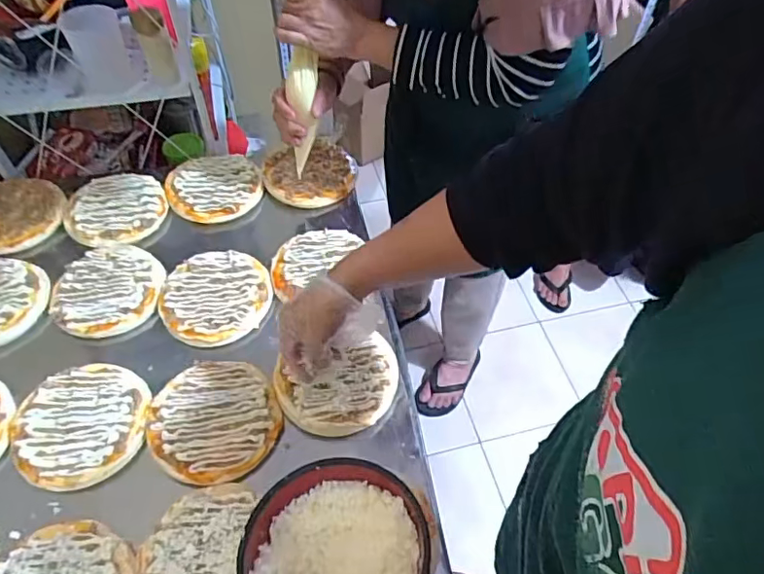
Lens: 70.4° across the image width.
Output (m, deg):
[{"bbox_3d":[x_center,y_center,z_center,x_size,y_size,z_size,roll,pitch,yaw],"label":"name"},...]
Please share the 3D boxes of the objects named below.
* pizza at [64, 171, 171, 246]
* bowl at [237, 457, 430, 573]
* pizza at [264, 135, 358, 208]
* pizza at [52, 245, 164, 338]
[{"bbox_3d":[-0.415,-0.125,0.842,0.147,0.016,0.153,0,54,0],"label":"pizza"},{"bbox_3d":[-0.037,0.207,0.427,0.140,0.050,0.131,0,54,0],"label":"bowl"},{"bbox_3d":[-0.120,-0.190,0.898,0.146,0.025,0.137,0,54,0],"label":"pizza"},{"bbox_3d":[-0.377,0.003,0.747,0.141,0.013,0.146,0,54,0],"label":"pizza"}]

